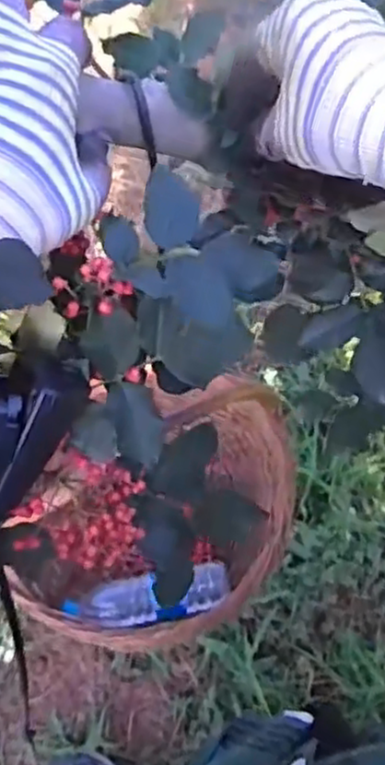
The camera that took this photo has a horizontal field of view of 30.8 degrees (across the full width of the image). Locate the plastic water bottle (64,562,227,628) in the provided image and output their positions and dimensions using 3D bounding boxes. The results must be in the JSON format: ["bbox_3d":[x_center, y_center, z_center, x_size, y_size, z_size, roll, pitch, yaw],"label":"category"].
[{"bbox_3d":[-0.057,0.293,0.941,0.217,0.054,0.060,-12,64,-8],"label":"plastic water bottle"}]

